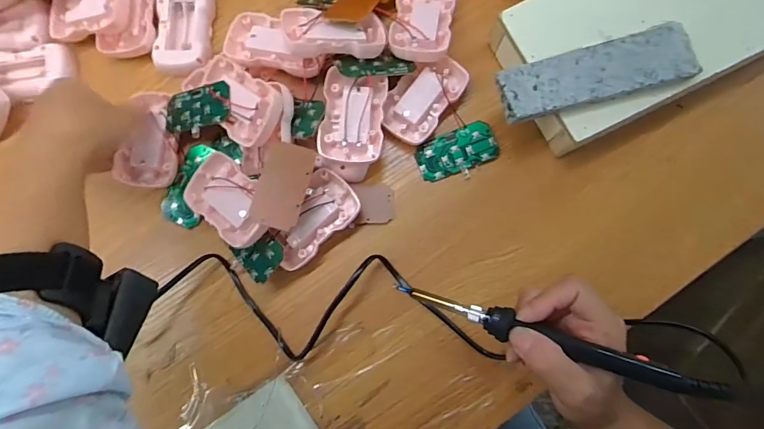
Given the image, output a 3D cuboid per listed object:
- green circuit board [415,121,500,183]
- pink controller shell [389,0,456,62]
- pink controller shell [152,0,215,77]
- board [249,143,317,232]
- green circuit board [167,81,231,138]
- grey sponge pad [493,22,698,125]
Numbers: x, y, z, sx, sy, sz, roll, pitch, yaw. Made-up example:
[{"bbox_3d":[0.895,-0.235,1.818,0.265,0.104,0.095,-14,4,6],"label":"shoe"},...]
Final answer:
[{"bbox_3d":[0.070,-0.058,0.396,0.073,0.007,0.041,-18,80,-3],"label":"green circuit board"},{"bbox_3d":[0.039,-0.183,0.405,0.055,0.017,0.089,8,65,3],"label":"pink controller shell"},{"bbox_3d":[-0.193,-0.178,0.414,0.050,0.016,0.087,-2,80,0],"label":"pink controller shell"},{"bbox_3d":[-0.082,-0.024,0.350,0.040,0.004,0.072,13,70,5],"label":"board"},{"bbox_3d":[-0.164,-0.092,0.380,0.073,0.005,0.043,-7,80,22],"label":"green circuit board"},{"bbox_3d":[0.178,-0.118,0.354,0.160,0.013,0.048,-14,80,-2],"label":"grey sponge pad"}]

